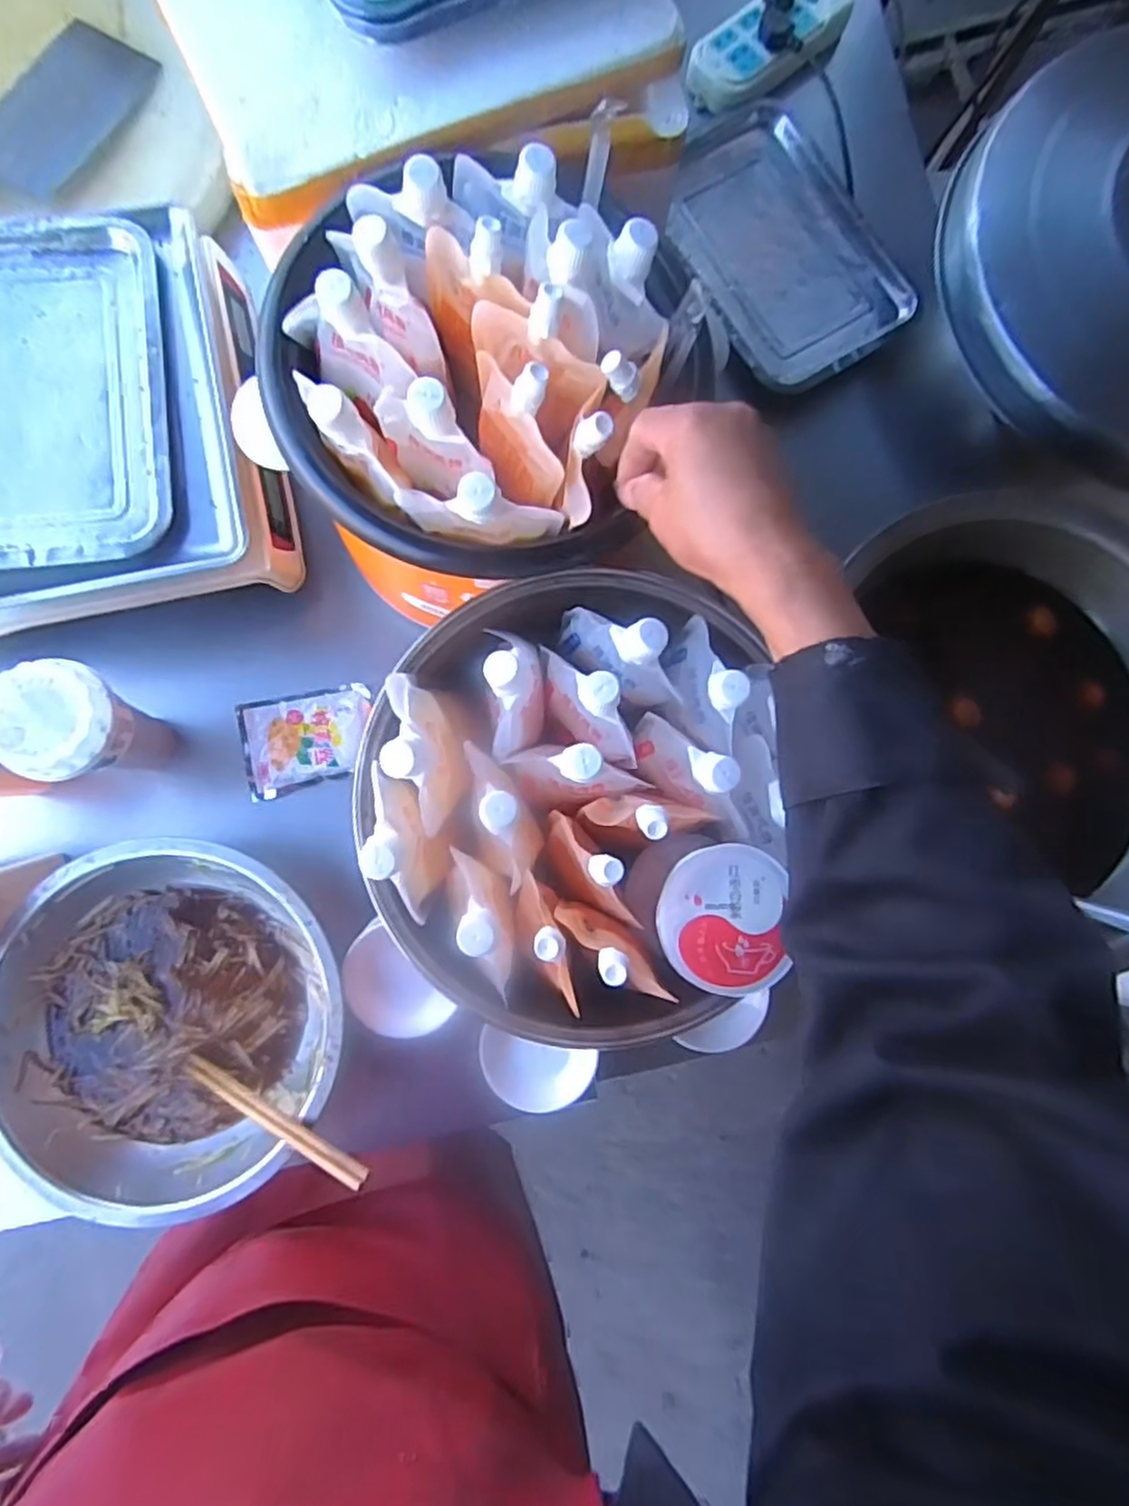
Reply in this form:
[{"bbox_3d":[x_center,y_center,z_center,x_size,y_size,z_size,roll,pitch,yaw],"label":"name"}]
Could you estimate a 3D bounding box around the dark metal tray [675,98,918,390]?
[{"bbox_3d":[0.218,-0.517,0.744,0.197,0.029,0.281,-31,88,-9],"label":"dark metal tray"}]

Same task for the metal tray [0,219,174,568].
[{"bbox_3d":[-0.423,-0.291,0.576,0.197,0.029,0.293,-6,84,-8],"label":"metal tray"}]

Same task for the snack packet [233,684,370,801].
[{"bbox_3d":[-0.234,-0.012,0.661,0.116,0.015,0.085,-12,85,-8],"label":"snack packet"}]

